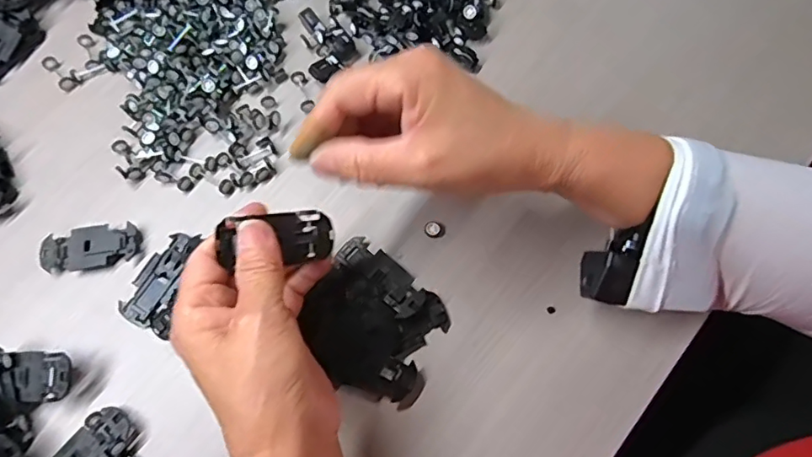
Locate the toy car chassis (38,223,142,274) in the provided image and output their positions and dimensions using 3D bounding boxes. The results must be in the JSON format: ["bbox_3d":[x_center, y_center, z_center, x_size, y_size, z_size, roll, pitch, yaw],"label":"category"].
[{"bbox_3d":[-0.217,0.013,0.376,0.066,0.007,0.029,-9,71,-1],"label":"toy car chassis"}]

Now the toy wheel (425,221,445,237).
[{"bbox_3d":[0.019,0.000,0.366,0.013,0.004,0.011,17,72,8],"label":"toy wheel"}]

